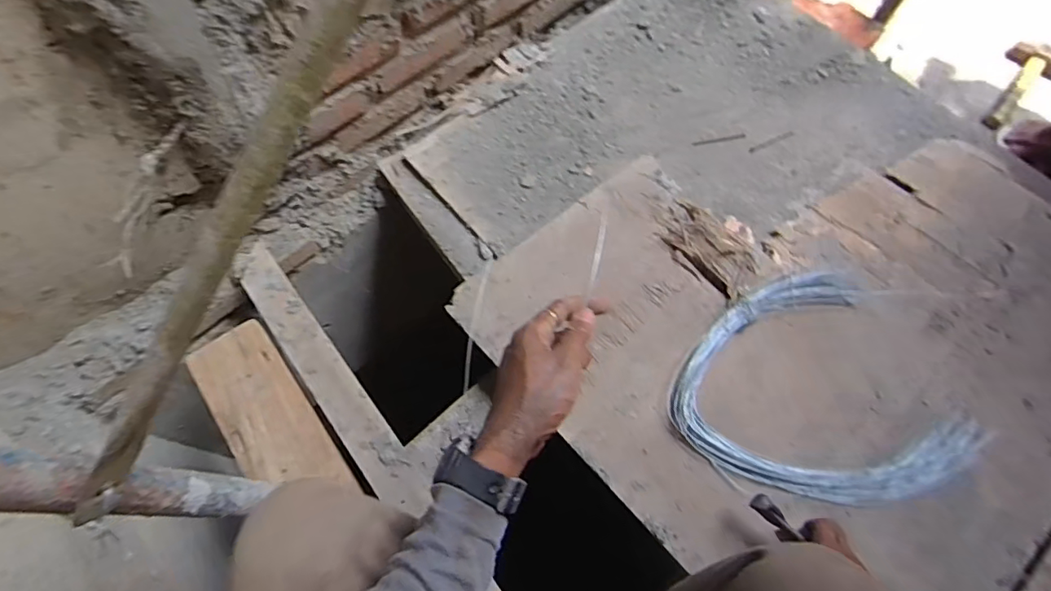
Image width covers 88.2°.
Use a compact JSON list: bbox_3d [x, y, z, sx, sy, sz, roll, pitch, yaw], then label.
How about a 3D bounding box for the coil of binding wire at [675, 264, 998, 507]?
[{"bbox_3d":[0.408,0.143,0.780,0.385,0.030,0.339,-21,69,-9],"label":"coil of binding wire"}]

